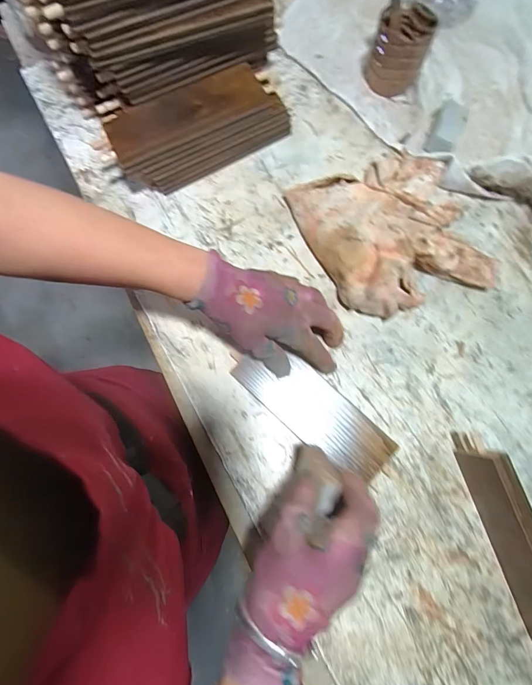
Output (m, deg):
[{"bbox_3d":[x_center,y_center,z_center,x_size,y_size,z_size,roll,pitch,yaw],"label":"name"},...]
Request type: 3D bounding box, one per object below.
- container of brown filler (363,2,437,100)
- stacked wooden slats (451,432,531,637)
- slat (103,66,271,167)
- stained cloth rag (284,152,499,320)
[{"bbox_3d":[0.163,-0.360,0.427,0.065,0.074,0.066,0,80,1],"label":"container of brown filler"},{"bbox_3d":[0.238,0.194,0.321,0.020,0.064,0.213,-18,80,-2],"label":"stacked wooden slats"},{"bbox_3d":[-0.092,-0.264,0.390,0.182,0.009,0.065,-24,79,-4],"label":"slat"},{"bbox_3d":[0.142,-0.128,0.393,0.178,0.051,0.181,-21,80,-3],"label":"stained cloth rag"}]

